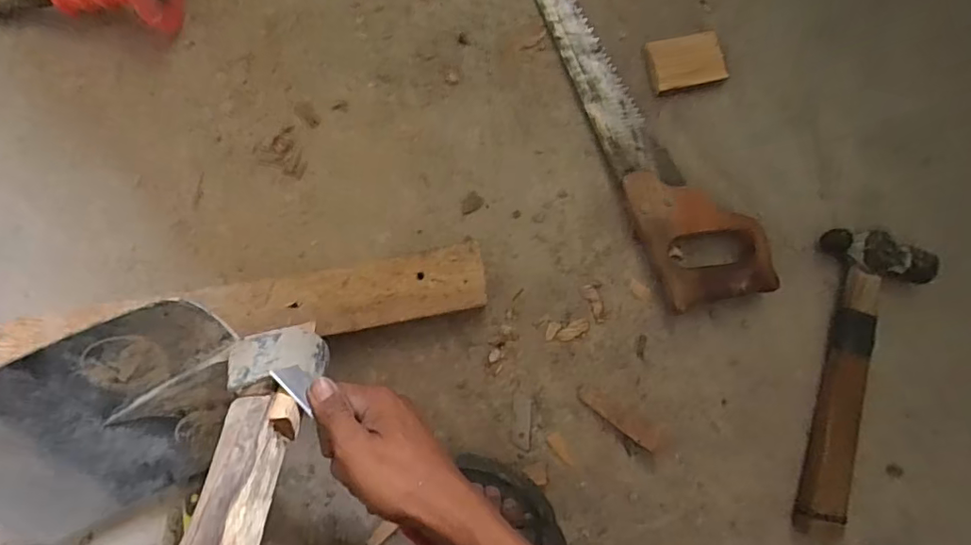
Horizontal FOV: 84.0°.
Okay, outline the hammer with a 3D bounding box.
[{"bbox_3d":[0.374,0.113,0.534,0.100,0.043,0.301,6,86,-5],"label":"hammer"}]

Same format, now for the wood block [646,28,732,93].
[{"bbox_3d":[0.200,-0.211,0.534,0.074,0.014,0.054,-11,88,-6],"label":"wood block"}]

